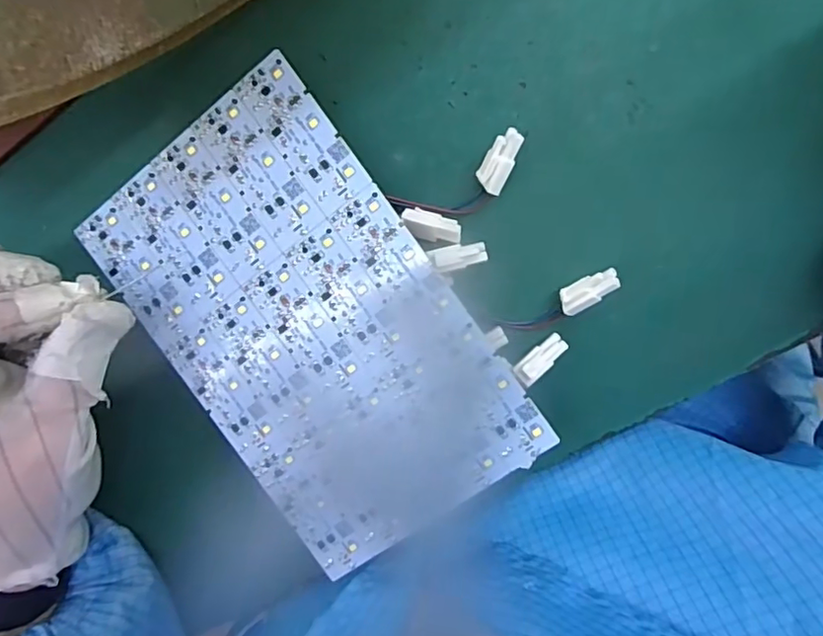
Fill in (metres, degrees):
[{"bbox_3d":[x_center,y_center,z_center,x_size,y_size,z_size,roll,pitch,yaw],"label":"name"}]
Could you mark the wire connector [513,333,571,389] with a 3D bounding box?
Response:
[{"bbox_3d":[0.055,0.017,0.237,0.025,0.004,0.010,-40,90,-5],"label":"wire connector"}]

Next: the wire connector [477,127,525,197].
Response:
[{"bbox_3d":[0.036,-0.063,0.227,0.012,0.009,0.025,27,122,4],"label":"wire connector"}]

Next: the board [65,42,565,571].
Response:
[{"bbox_3d":[-0.043,0.007,0.237,0.116,0.004,0.189,-35,92,12],"label":"board"}]

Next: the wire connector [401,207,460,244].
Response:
[{"bbox_3d":[0.009,-0.038,0.234,0.024,0.012,0.011,18,102,0],"label":"wire connector"}]

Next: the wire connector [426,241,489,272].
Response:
[{"bbox_3d":[0.020,-0.025,0.233,0.025,0.004,0.010,-10,94,-11],"label":"wire connector"}]

